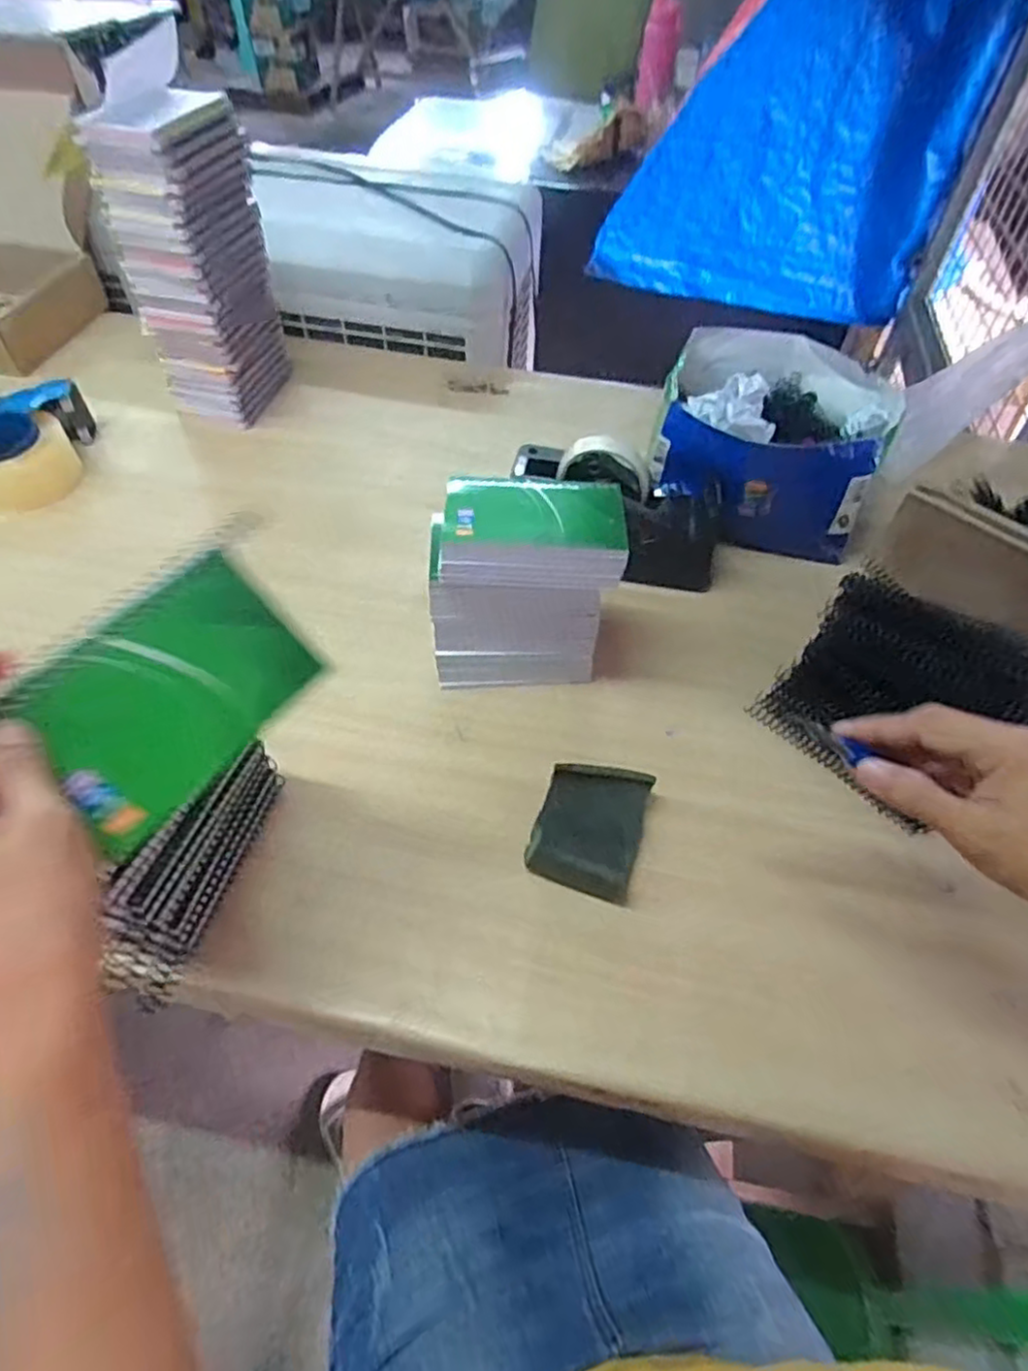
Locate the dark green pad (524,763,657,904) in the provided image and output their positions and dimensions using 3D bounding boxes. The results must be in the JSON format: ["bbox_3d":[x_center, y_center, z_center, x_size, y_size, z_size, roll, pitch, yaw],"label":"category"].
[{"bbox_3d":[0.054,0.101,0.488,0.074,0.035,0.100,17,50,9],"label":"dark green pad"}]

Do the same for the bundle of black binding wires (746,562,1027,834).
[{"bbox_3d":[0.304,0.006,0.549,0.167,0.160,0.026,42,19,21],"label":"bundle of black binding wires"}]

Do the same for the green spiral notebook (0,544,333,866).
[{"bbox_3d":[-0.153,0.001,0.310,0.011,0.083,0.122,-7,35,49],"label":"green spiral notebook"}]

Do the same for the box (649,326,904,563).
[{"bbox_3d":[0.265,-0.256,0.725,0.217,0.158,0.242,16,52,10],"label":"box"}]

